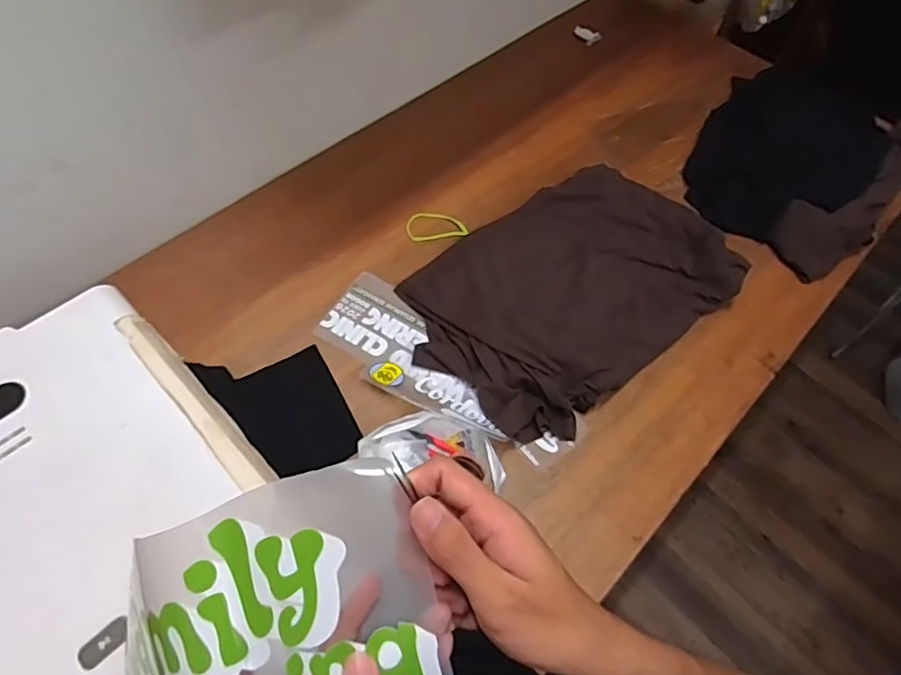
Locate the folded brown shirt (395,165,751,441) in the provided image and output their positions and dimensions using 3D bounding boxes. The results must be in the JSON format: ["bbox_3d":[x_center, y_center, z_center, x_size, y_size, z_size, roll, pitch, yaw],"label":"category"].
[{"bbox_3d":[0.200,-0.096,0.924,0.525,0.053,0.354,-36,65,-19],"label":"folded brown shirt"}]

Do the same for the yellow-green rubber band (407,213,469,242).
[{"bbox_3d":[-0.025,-0.204,1.014,0.109,0.010,0.059,-3,59,-1],"label":"yellow-green rubber band"}]

